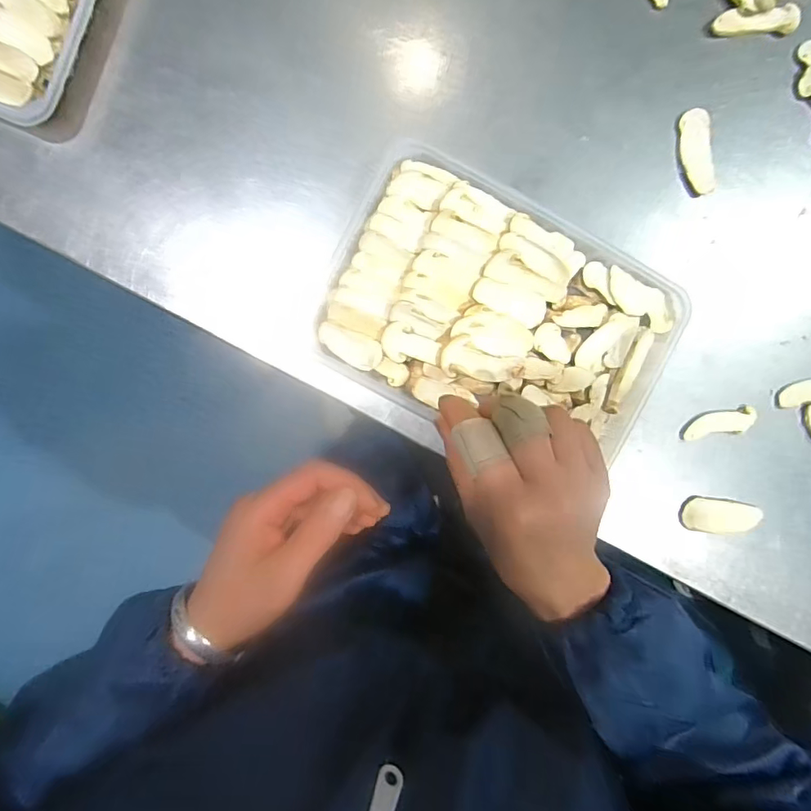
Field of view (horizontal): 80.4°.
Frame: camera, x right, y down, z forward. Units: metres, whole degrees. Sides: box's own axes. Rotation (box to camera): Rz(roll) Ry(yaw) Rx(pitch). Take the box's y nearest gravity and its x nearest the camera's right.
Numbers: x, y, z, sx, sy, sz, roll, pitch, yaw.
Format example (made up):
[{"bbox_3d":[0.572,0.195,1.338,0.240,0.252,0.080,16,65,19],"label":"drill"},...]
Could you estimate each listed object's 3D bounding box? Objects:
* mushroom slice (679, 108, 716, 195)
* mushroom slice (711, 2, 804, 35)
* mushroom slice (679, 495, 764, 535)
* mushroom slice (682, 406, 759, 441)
[{"bbox_3d":[0.212,-0.183,0.346,0.022,0.004,0.058,-10,93,-3],"label":"mushroom slice"},{"bbox_3d":[0.248,-0.273,0.340,0.060,0.006,0.017,-6,92,-3],"label":"mushroom slice"},{"bbox_3d":[0.235,0.082,0.357,0.059,0.008,0.025,7,91,-4],"label":"mushroom slice"},{"bbox_3d":[0.231,0.014,0.354,0.054,0.005,0.019,-15,93,-3],"label":"mushroom slice"}]

